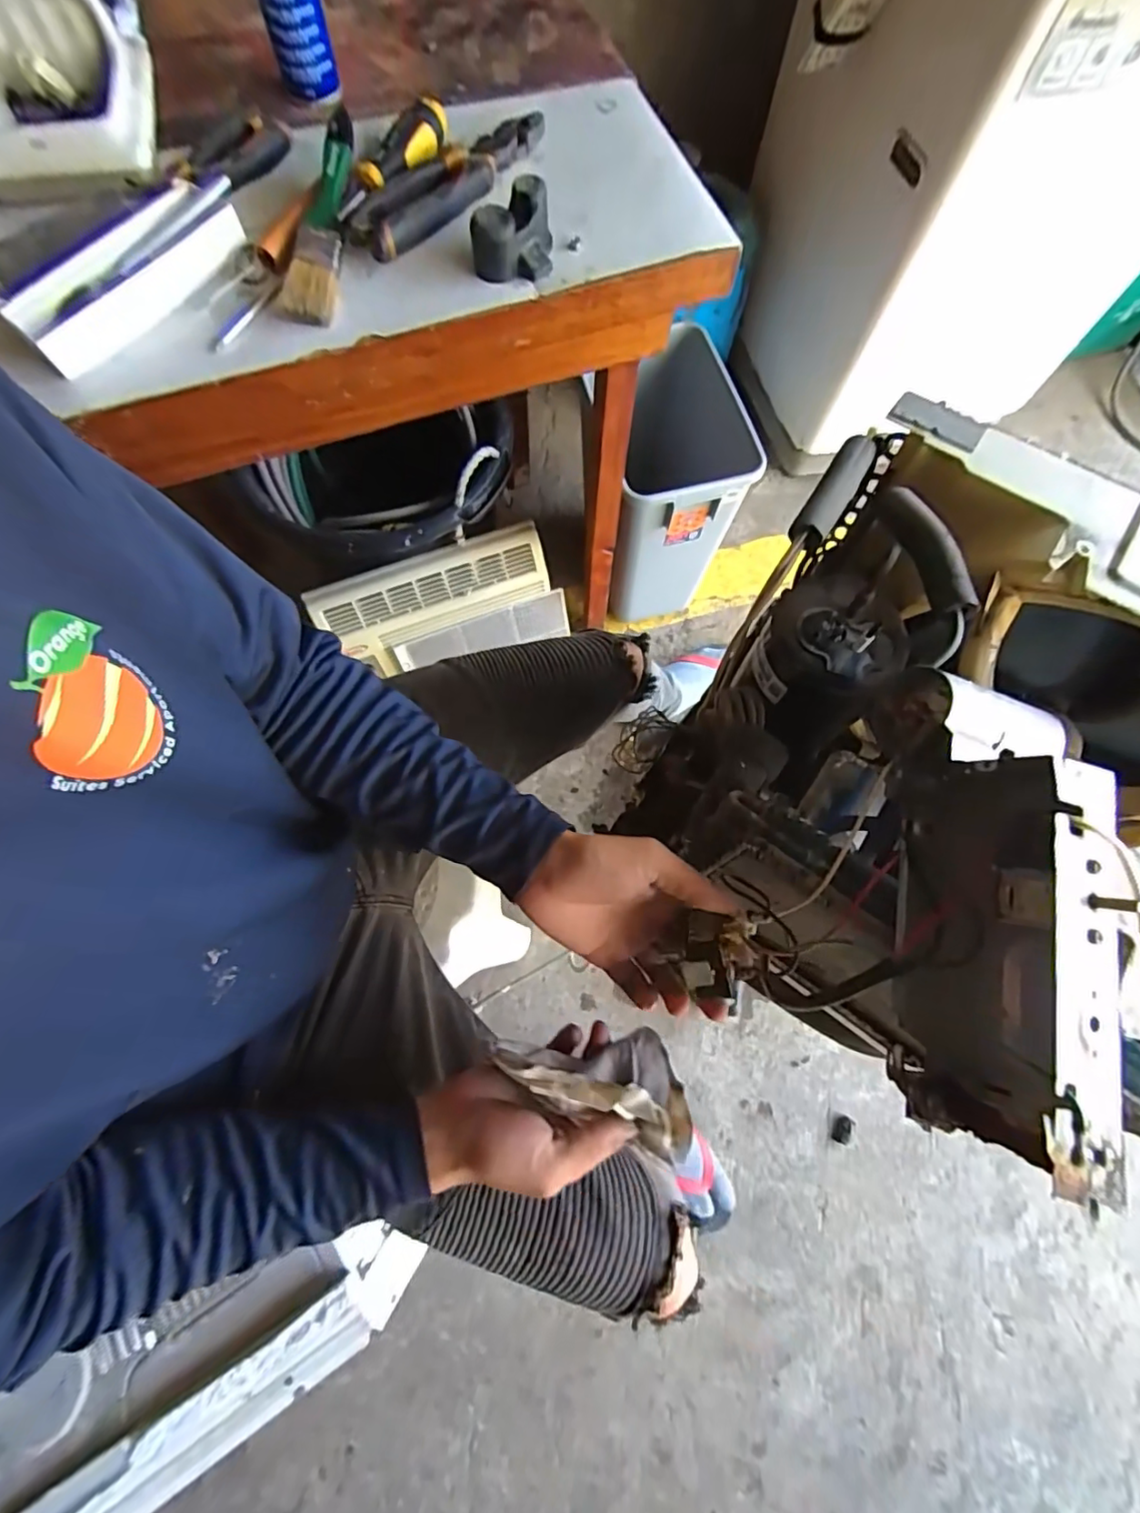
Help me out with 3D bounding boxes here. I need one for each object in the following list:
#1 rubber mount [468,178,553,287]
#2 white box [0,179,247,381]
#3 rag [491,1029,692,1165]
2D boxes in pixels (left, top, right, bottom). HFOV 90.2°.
[{"bbox_3d":[-0.048,-0.430,0.467,0.065,0.045,0.047,-3,75,-2],"label":"rubber mount"},{"bbox_3d":[-0.354,-0.384,0.453,0.082,0.022,0.186,34,77,8],"label":"white box"},{"bbox_3d":[0.022,0.230,0.402,0.145,0.065,0.068,23,72,-20],"label":"rag"}]

